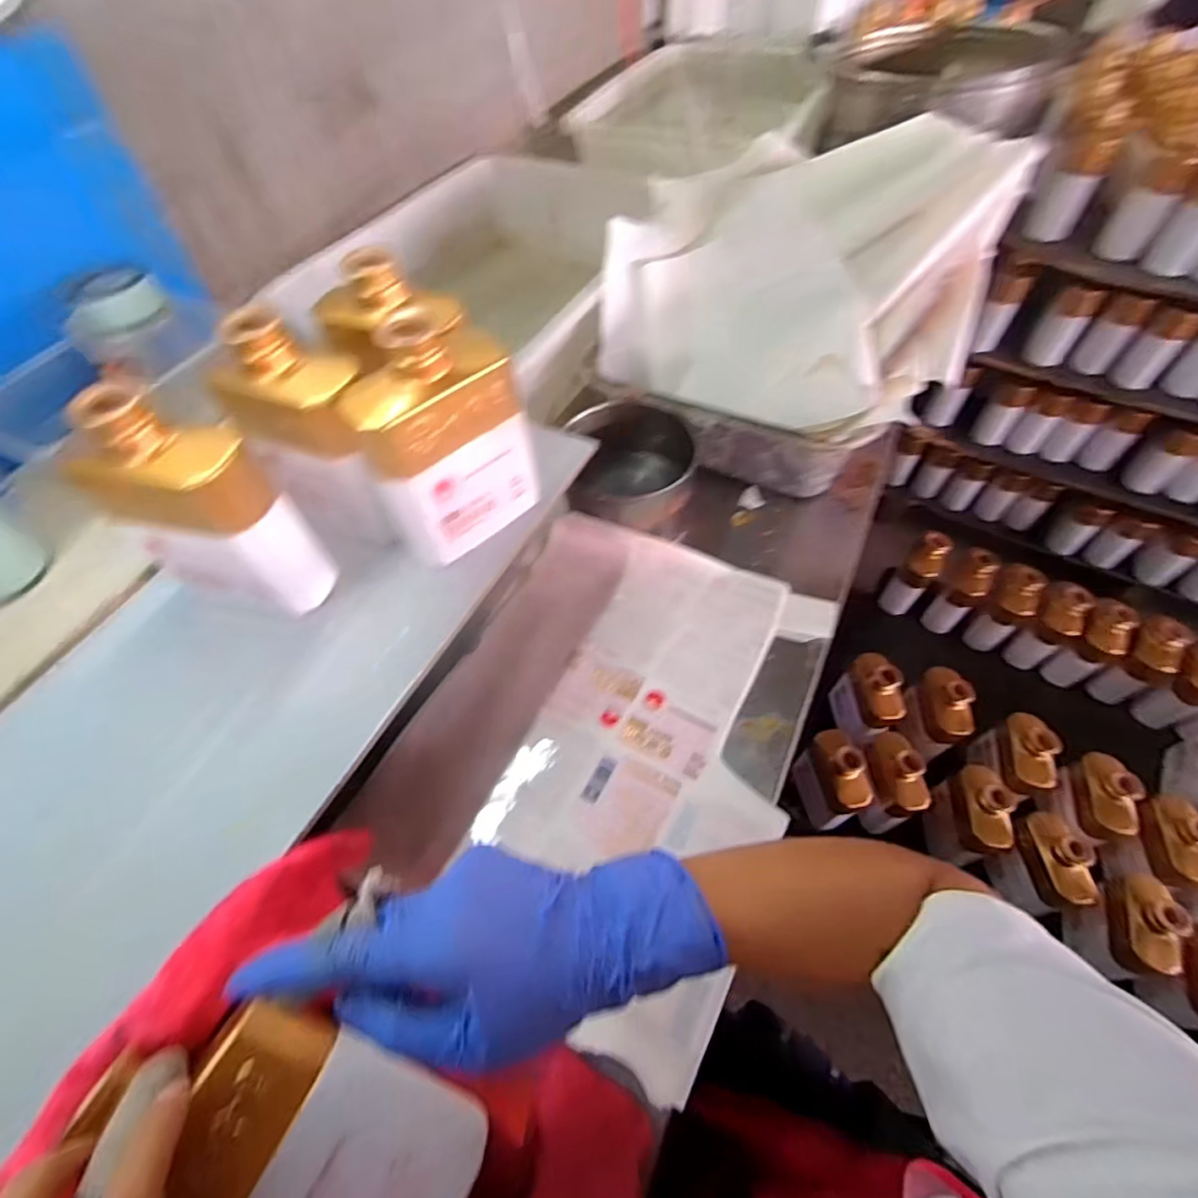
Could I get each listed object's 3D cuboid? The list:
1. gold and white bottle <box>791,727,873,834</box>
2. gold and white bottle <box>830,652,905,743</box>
[{"bbox_3d":[0.346,0.271,0.883,0.052,0.157,0.106,-13,57,-8],"label":"gold and white bottle"},{"bbox_3d":[0.430,0.165,0.941,0.054,0.164,0.106,-4,56,-2],"label":"gold and white bottle"}]

